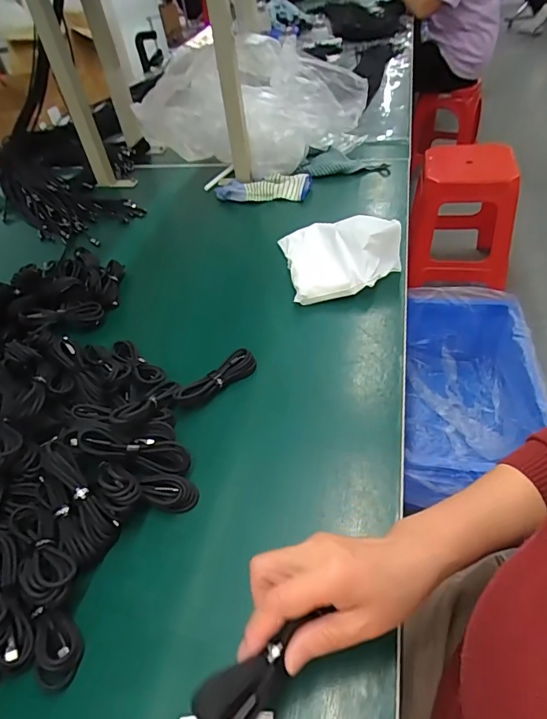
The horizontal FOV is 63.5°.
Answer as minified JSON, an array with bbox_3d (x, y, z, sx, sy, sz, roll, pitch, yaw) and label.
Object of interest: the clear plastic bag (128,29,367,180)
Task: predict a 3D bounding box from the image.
[{"bbox_3d":[-0.036,-0.490,0.869,0.435,0.191,0.141,-3,46,6],"label":"clear plastic bag"}]

